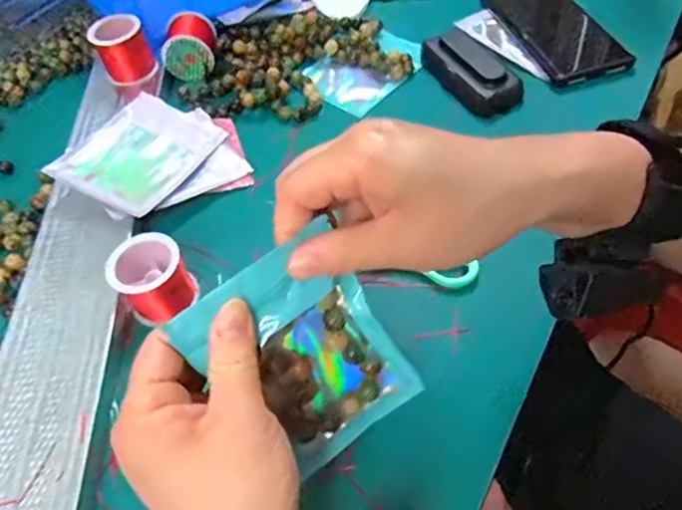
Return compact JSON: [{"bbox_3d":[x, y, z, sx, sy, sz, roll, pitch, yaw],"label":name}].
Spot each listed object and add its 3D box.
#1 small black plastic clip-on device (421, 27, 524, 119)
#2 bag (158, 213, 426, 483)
[{"bbox_3d":[0.115,-0.169,0.498,0.050,0.020,0.113,-21,55,-9],"label":"small black plastic clip-on device"},{"bbox_3d":[-0.016,0.051,0.274,0.083,0.114,0.009,-36,26,-11],"label":"bag"}]

